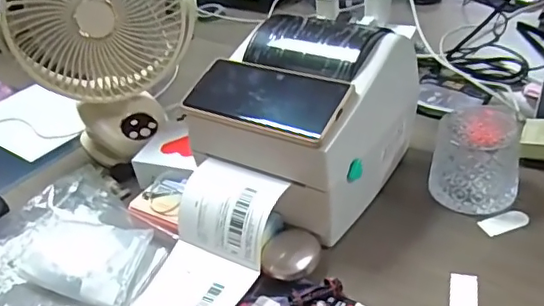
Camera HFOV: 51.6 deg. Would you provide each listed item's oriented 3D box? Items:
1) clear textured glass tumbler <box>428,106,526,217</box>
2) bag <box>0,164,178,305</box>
[{"bbox_3d":[0.214,0.005,0.590,0.084,0.075,0.092,-5,35,4],"label":"clear textured glass tumbler"},{"bbox_3d":[-0.195,0.115,0.562,0.273,0.037,0.183,25,46,38],"label":"bag"}]

